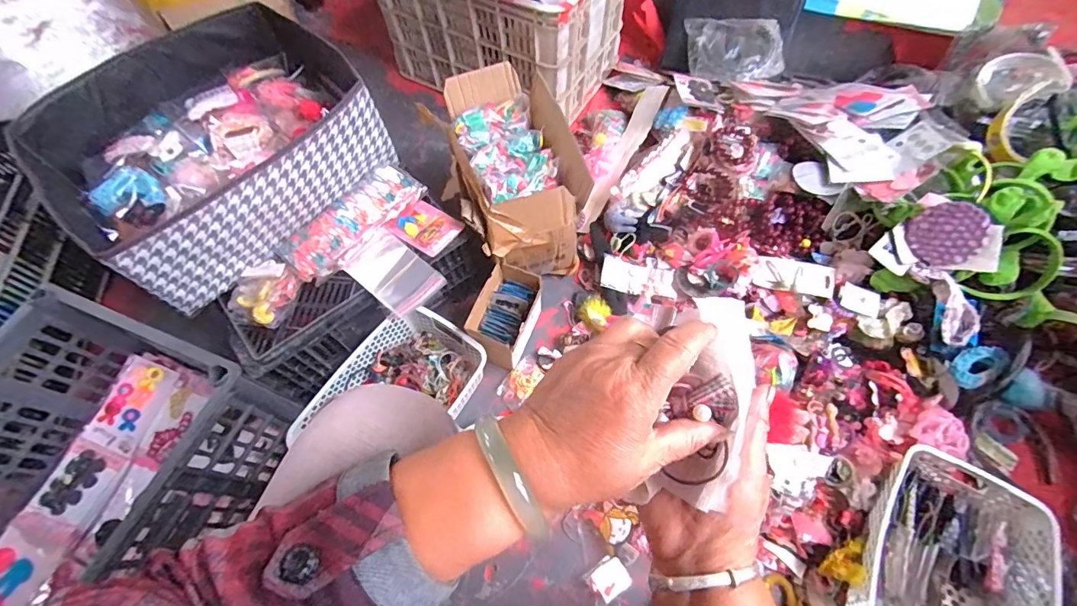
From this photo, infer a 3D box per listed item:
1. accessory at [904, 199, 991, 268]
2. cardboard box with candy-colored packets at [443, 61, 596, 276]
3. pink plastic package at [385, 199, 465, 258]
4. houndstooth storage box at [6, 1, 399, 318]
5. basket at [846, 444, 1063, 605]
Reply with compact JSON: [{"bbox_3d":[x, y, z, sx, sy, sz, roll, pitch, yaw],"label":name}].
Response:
[{"bbox_3d":[0.645,-0.108,0.732,0.012,0.096,0.099,-27,107,-42],"label":"accessory"},{"bbox_3d":[-0.049,-0.230,0.859,0.210,0.218,0.338,-16,64,-6],"label":"cardboard box with candy-colored packets"},{"bbox_3d":[-0.181,-0.123,0.750,0.099,0.021,0.081,32,69,16],"label":"pink plastic package"},{"bbox_3d":[-0.492,-0.253,0.720,0.367,0.145,0.432,38,71,18],"label":"houndstooth storage box"},{"bbox_3d":[0.572,0.363,0.650,0.201,0.102,0.314,29,68,15],"label":"basket"}]

